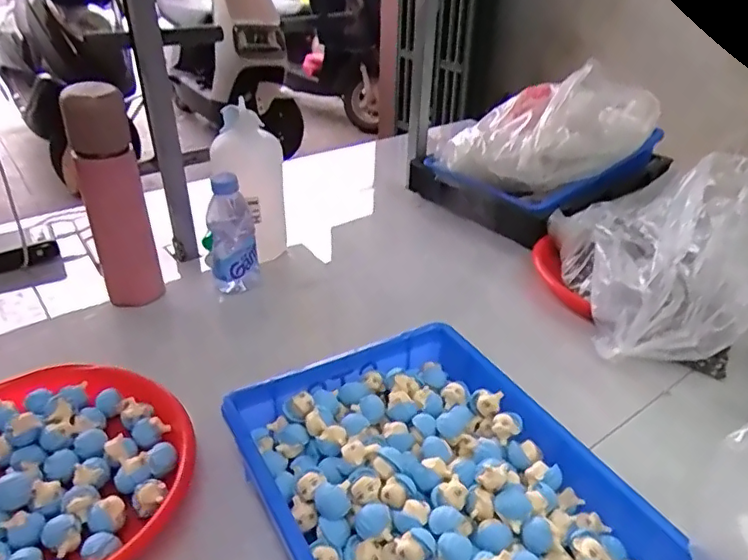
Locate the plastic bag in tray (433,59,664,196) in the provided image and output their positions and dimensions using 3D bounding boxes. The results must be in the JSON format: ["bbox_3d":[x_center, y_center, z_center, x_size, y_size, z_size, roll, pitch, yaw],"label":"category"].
[{"bbox_3d":[0.299,-0.258,0.944,0.341,0.152,0.198,-17,37,-25],"label":"plastic bag in tray"}]

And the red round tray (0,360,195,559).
[{"bbox_3d":[-0.284,0.163,0.475,0.239,0.045,0.248,1,33,0],"label":"red round tray"}]

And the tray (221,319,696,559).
[{"bbox_3d":[0.066,0.178,0.447,0.263,0.051,0.372,-17,37,-26],"label":"tray"}]

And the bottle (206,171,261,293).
[{"bbox_3d":[-0.182,-0.055,0.728,0.058,0.171,0.052,-7,33,-11],"label":"bottle"}]

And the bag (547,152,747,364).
[{"bbox_3d":[0.319,-0.055,0.671,0.151,0.173,0.265,1,33,4],"label":"bag"}]

